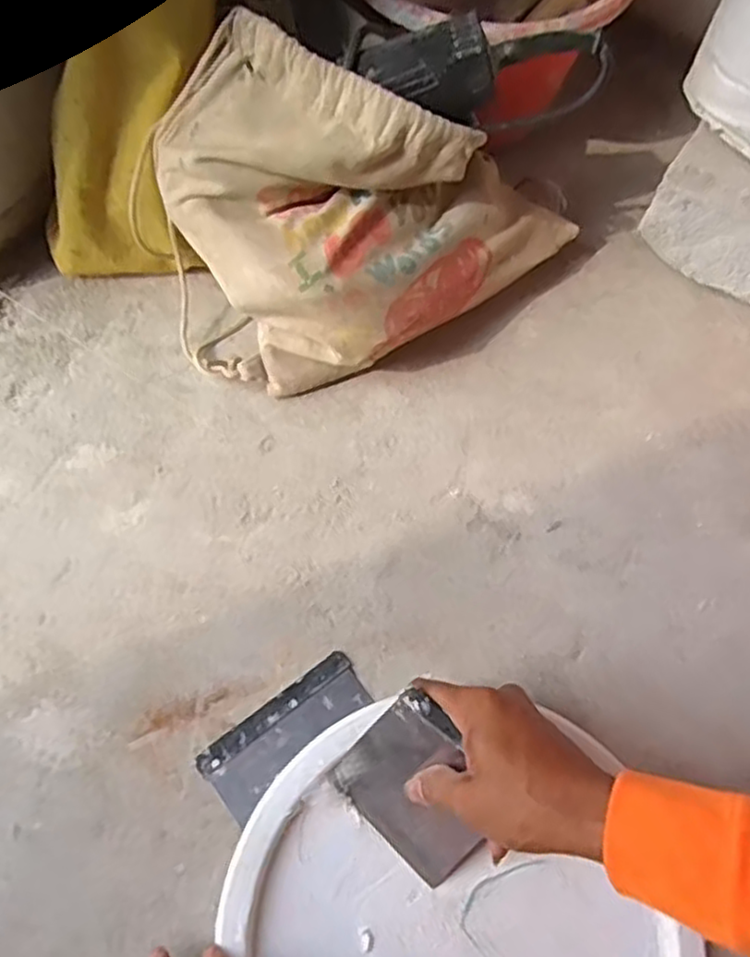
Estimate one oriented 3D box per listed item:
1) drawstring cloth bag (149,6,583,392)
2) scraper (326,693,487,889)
[{"bbox_3d":[0.006,-0.214,0.556,0.306,0.198,0.190,-24,72,-11],"label":"drawstring cloth bag"},{"bbox_3d":[0.032,0.197,0.459,0.097,0.100,0.015,43,29,14],"label":"scraper"}]

